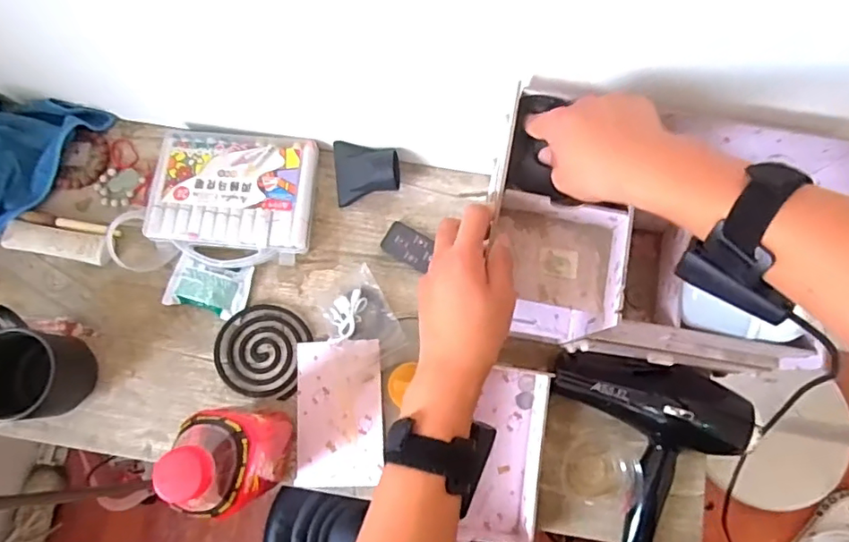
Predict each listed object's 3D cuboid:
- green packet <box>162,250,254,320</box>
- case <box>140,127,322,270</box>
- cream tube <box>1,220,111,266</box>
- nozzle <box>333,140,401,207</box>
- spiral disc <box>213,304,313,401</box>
[{"bbox_3d":[-0.253,0.017,0.648,0.087,0.016,0.062,12,77,3],"label":"green packet"},{"bbox_3d":[-0.230,-0.088,0.661,0.185,0.032,0.156,3,77,1],"label":"case"},{"bbox_3d":[-0.434,-0.033,0.659,0.128,0.019,0.035,10,77,2],"label":"cream tube"},{"bbox_3d":[-0.071,-0.123,0.670,0.081,0.045,0.070,-6,77,-1],"label":"nozzle"},{"bbox_3d":[-0.192,0.094,0.649,0.102,0.011,0.107,1,81,-4],"label":"spiral disc"}]

